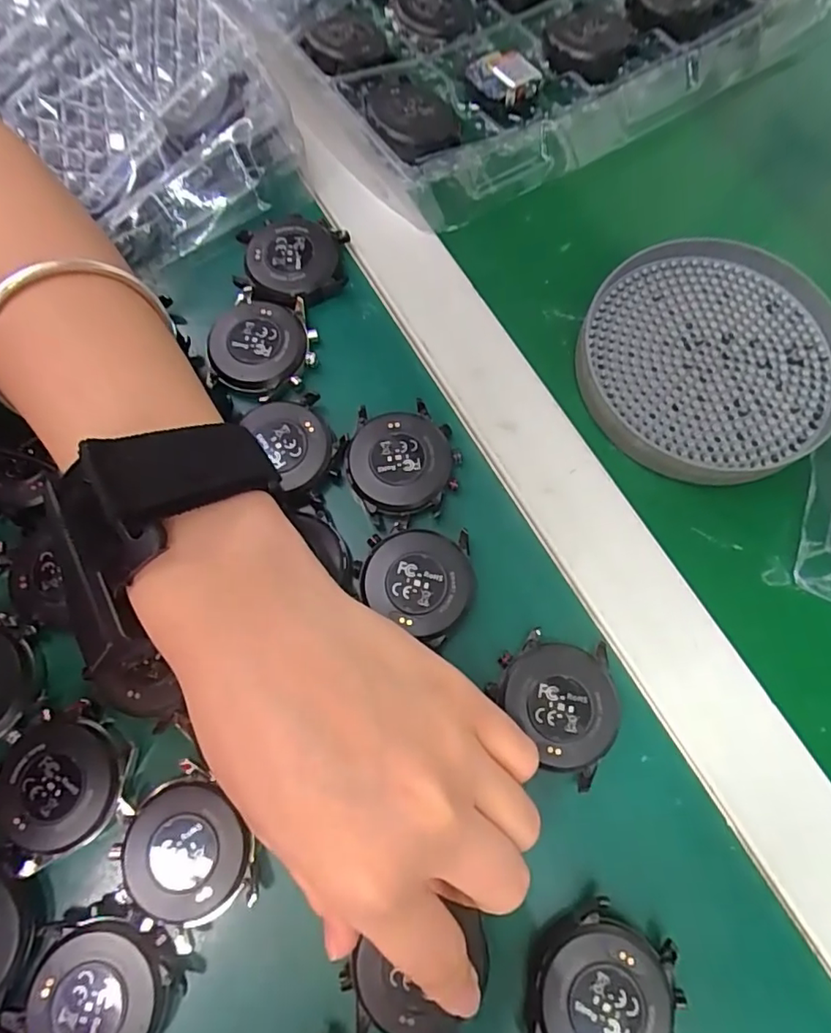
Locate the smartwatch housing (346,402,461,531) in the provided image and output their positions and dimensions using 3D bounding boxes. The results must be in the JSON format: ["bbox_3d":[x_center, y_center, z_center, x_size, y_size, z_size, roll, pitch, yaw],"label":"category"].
[{"bbox_3d":[-0.005,-0.023,0.235,0.045,0.007,0.047,-11,73,-3],"label":"smartwatch housing"}]

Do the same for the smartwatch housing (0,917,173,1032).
[{"bbox_3d":[-0.105,0.158,0.182,0.047,0.009,0.045,0,73,1],"label":"smartwatch housing"}]

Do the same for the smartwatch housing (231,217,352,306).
[{"bbox_3d":[-0.058,-0.120,0.267,0.050,0.014,0.047,0,73,1],"label":"smartwatch housing"}]

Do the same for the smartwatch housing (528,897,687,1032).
[{"bbox_3d":[0.061,0.157,0.184,0.048,0.012,0.049,0,73,1],"label":"smartwatch housing"}]

